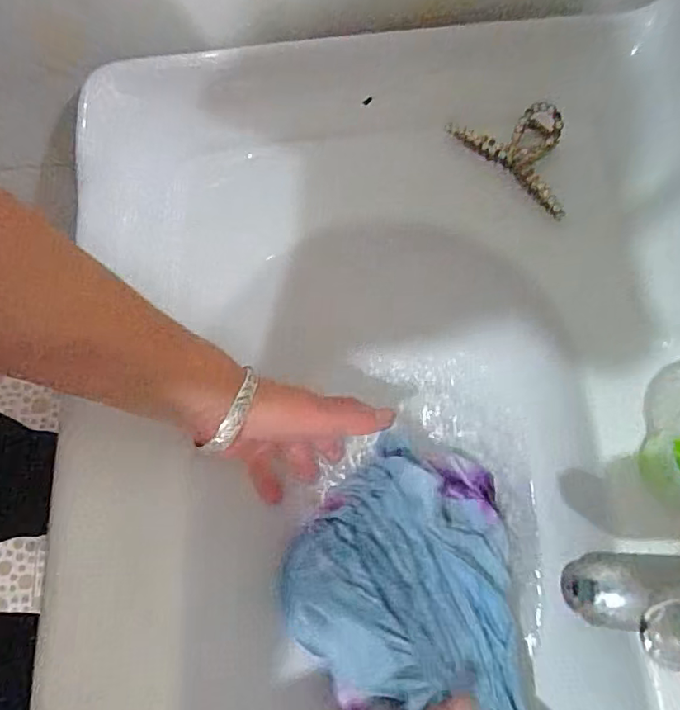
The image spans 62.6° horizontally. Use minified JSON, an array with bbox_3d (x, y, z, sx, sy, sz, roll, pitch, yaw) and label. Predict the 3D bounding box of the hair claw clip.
[{"bbox_3d":[0.138,-0.154,0.413,0.047,0.037,0.110,-42,75,-11],"label":"hair claw clip"}]

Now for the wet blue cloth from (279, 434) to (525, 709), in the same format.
[{"bbox_3d":[0.043,0.182,0.378,0.157,0.069,0.241,-1,71,2],"label":"wet blue cloth"}]

